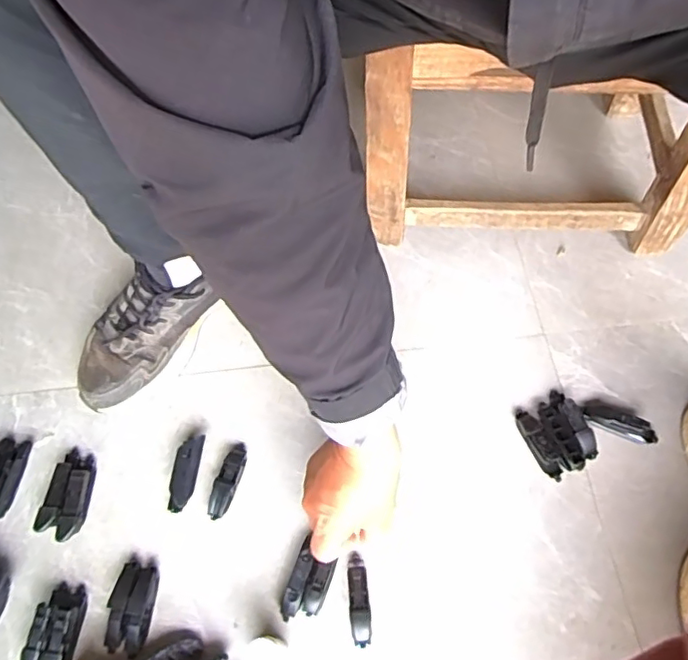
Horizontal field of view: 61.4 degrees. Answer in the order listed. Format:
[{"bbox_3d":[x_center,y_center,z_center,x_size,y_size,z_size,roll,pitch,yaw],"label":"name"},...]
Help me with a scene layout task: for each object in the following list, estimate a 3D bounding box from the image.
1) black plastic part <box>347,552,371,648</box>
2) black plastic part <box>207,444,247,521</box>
[{"bbox_3d":[0.014,0.260,0.563,0.019,0.014,0.081,-6,60,-1],"label":"black plastic part"},{"bbox_3d":[-0.127,0.162,0.628,0.027,0.017,0.082,10,61,8],"label":"black plastic part"}]

